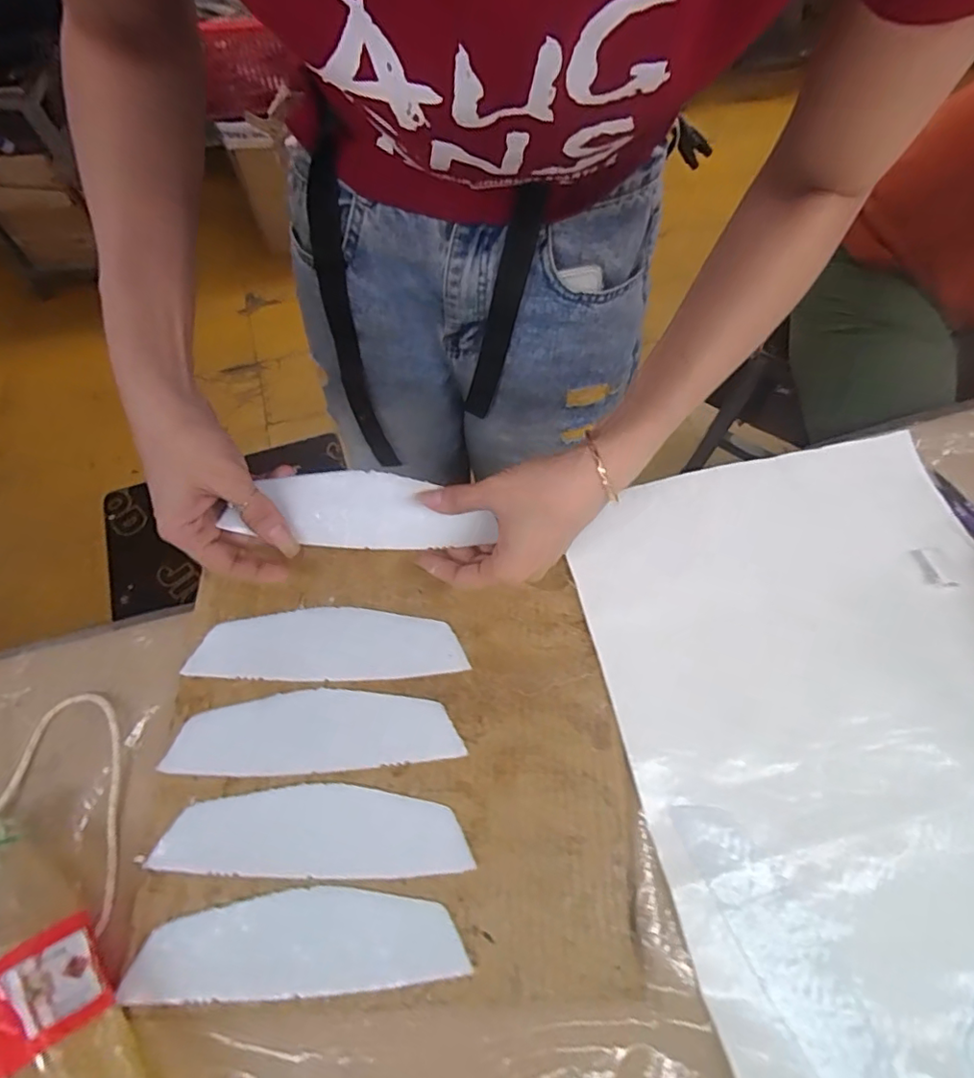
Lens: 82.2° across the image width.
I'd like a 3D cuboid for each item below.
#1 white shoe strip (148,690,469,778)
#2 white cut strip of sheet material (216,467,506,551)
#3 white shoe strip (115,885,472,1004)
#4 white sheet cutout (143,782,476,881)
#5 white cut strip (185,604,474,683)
[{"bbox_3d":[-0.109,0.122,0.358,0.176,0.004,0.049,-3,65,-3],"label":"white shoe strip"},{"bbox_3d":[-0.083,-0.019,0.375,0.168,0.005,0.050,4,93,-6],"label":"white cut strip of sheet material"},{"bbox_3d":[-0.104,0.225,0.311,0.176,0.005,0.049,-1,65,-2],"label":"white shoe strip"},{"bbox_3d":[-0.101,0.175,0.334,0.175,0.004,0.049,3,65,-2],"label":"white sheet cutout"},{"bbox_3d":[-0.108,0.072,0.383,0.178,0.004,0.048,1,69,-3],"label":"white cut strip"}]

